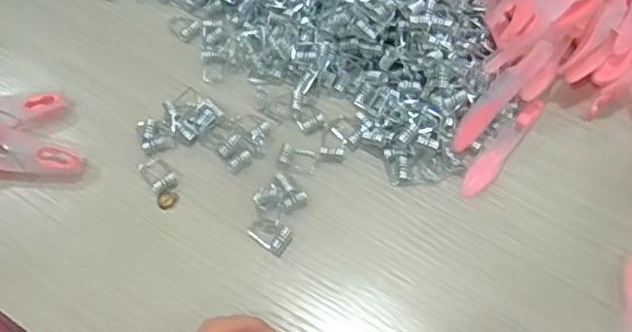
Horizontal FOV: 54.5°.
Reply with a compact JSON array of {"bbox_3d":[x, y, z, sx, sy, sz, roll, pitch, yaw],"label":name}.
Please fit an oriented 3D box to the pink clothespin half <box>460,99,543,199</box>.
[{"bbox_3d":[0.109,-0.012,0.351,0.014,0.013,0.077,38,68,21],"label":"pink clothespin half"}]

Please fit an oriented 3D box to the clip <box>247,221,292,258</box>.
[{"bbox_3d":[-0.025,0.036,0.329,0.023,0.007,0.015,34,67,20],"label":"clip"}]

